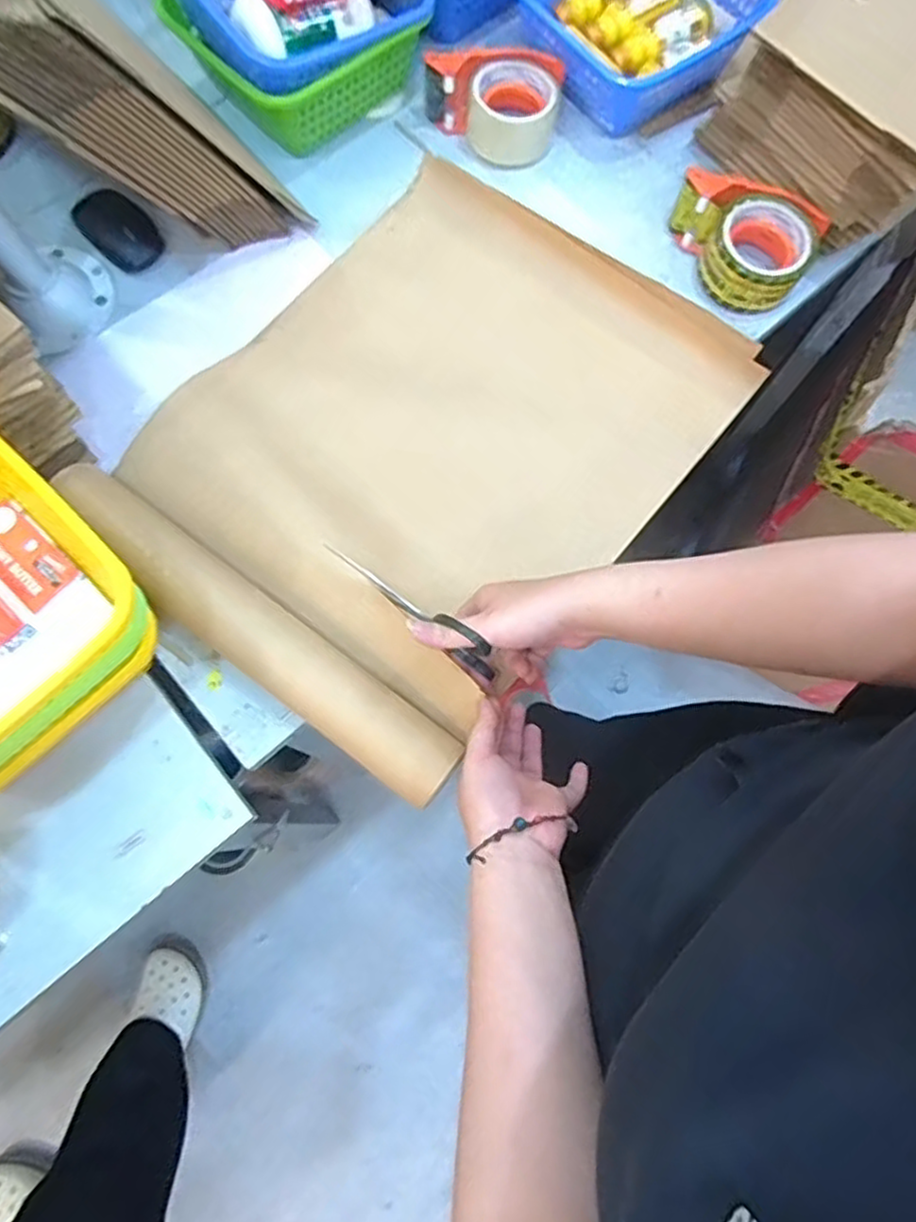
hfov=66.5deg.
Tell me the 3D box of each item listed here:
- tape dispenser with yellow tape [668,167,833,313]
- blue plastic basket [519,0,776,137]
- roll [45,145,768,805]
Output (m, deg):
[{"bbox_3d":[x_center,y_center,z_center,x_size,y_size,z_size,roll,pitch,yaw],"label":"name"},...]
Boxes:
[{"bbox_3d":[0.279,-0.372,0.699,0.144,0.060,0.100,30,76,8],"label":"tape dispenser with yellow tape"},{"bbox_3d":[0.189,-0.653,0.767,0.228,0.082,0.236,-38,77,-11],"label":"blue plastic basket"},{"bbox_3d":[-0.027,-0.159,0.640,0.405,0.075,0.519,35,76,10],"label":"roll"}]

